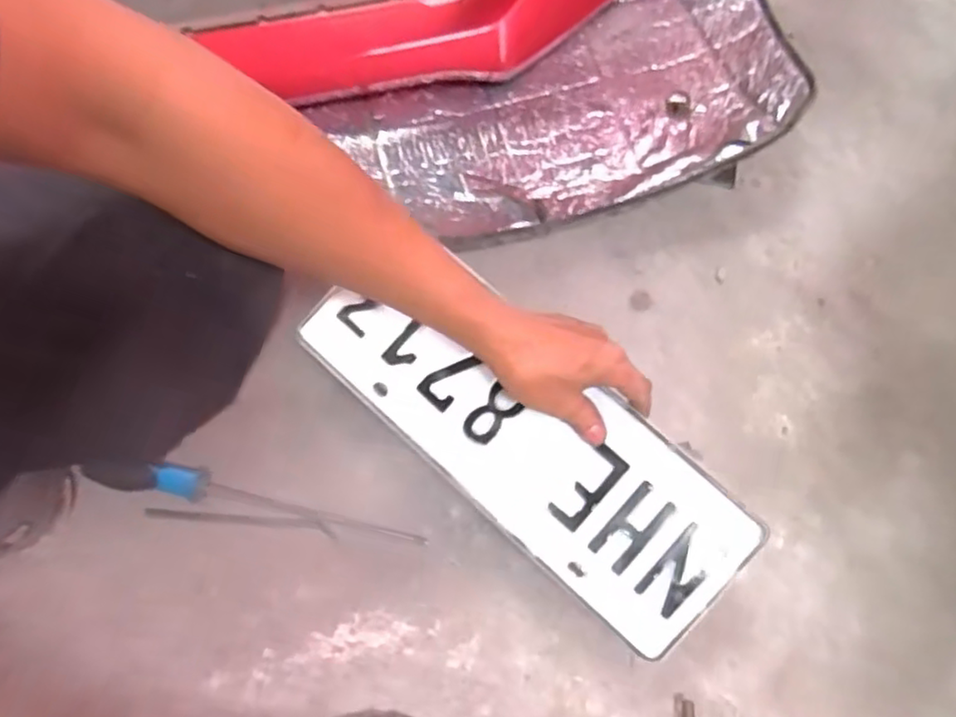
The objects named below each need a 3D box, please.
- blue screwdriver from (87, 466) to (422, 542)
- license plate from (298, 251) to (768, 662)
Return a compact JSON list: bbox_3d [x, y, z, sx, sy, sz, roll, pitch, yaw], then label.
[{"bbox_3d":[-0.192,0.126,0.573,0.291,0.027,0.027,12,71,0],"label":"blue screwdriver"},{"bbox_3d":[0.035,0.057,0.517,0.377,0.007,0.135,42,90,10],"label":"license plate"}]

